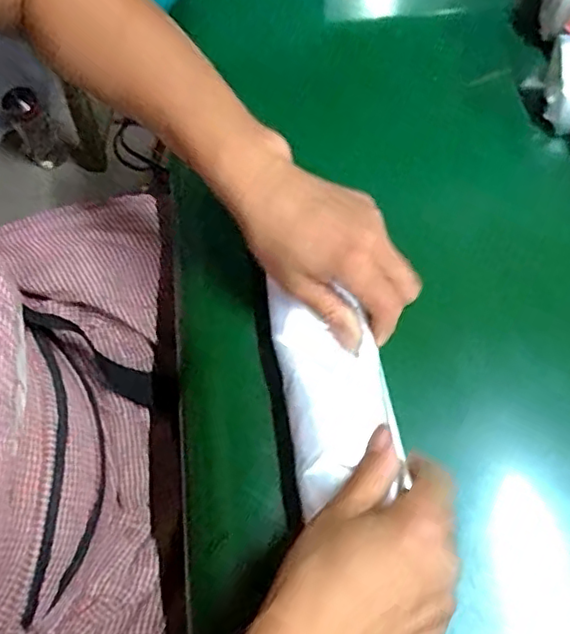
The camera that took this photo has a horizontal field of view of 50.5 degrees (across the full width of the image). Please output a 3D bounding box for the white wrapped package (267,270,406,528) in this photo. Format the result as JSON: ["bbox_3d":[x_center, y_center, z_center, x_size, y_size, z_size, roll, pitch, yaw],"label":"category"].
[{"bbox_3d":[0.030,0.042,0.352,0.061,0.017,0.125,-9,65,-3],"label":"white wrapped package"}]

